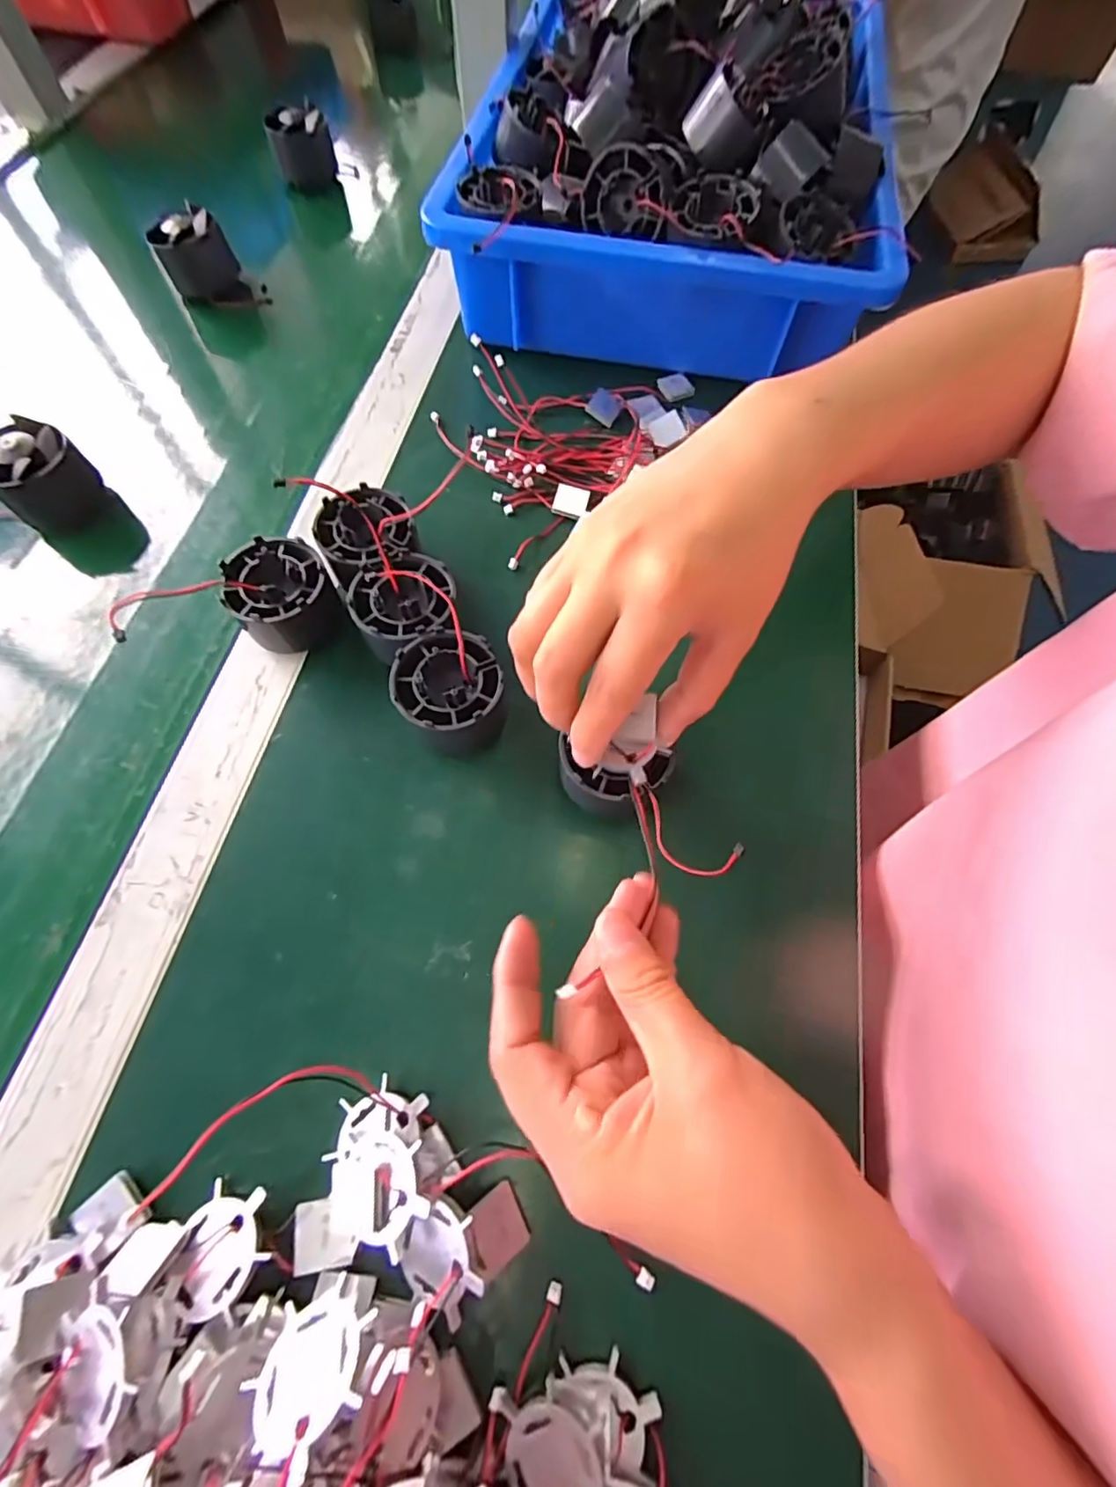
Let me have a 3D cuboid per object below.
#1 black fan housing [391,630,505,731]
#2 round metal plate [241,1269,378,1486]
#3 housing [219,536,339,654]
[{"bbox_3d":[-0.053,-0.024,0.276,0.049,0.038,0.051,0,66,-1],"label":"black fan housing"},{"bbox_3d":[-0.076,0.191,0.172,0.039,0.004,0.036,-18,24,8],"label":"round metal plate"},{"bbox_3d":[-0.143,-0.076,0.295,0.050,0.041,0.050,0,66,-1],"label":"housing"}]

